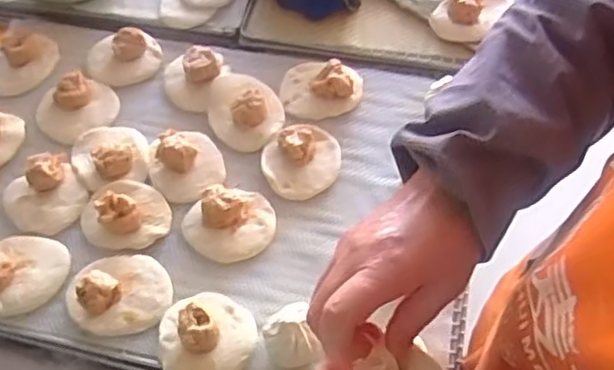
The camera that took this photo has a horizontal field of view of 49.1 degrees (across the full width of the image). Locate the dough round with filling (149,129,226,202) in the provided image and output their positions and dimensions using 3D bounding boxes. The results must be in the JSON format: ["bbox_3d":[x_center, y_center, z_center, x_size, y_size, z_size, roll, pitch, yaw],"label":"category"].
[{"bbox_3d":[-0.131,-0.026,0.719,0.076,0.032,0.077,-1,56,1],"label":"dough round with filling"}]

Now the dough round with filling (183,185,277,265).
[{"bbox_3d":[-0.078,0.036,0.677,0.088,0.032,0.075,-28,59,-16],"label":"dough round with filling"}]

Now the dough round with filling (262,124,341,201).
[{"bbox_3d":[-0.006,-0.030,0.717,0.081,0.035,0.085,-1,56,1],"label":"dough round with filling"}]

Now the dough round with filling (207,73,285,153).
[{"bbox_3d":[-0.071,-0.093,0.760,0.082,0.032,0.106,-14,57,-8],"label":"dough round with filling"}]

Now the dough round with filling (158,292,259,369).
[{"bbox_3d":[-0.092,0.135,0.612,0.088,0.041,0.090,-11,56,-6],"label":"dough round with filling"}]

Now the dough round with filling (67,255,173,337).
[{"bbox_3d":[-0.181,0.096,0.634,0.098,0.038,0.083,-8,56,-4],"label":"dough round with filling"}]

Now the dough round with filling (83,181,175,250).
[{"bbox_3d":[-0.189,0.023,0.680,0.084,0.036,0.086,-1,56,1],"label":"dough round with filling"}]

